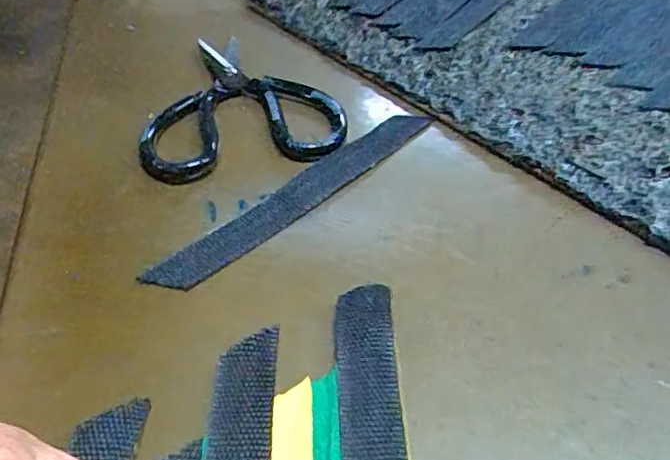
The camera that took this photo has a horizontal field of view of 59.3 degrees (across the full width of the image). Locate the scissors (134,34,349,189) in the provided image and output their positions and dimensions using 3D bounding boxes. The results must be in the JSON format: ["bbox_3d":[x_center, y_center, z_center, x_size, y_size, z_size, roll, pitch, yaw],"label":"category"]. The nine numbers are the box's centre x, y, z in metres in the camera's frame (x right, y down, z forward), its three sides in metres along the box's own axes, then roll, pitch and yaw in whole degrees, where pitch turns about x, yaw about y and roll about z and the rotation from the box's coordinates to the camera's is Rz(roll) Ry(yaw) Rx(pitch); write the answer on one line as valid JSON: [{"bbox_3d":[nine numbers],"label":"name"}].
[{"bbox_3d":[-0.065,-0.102,0.417,0.127,0.013,0.185,-6,43,-6],"label":"scissors"}]

